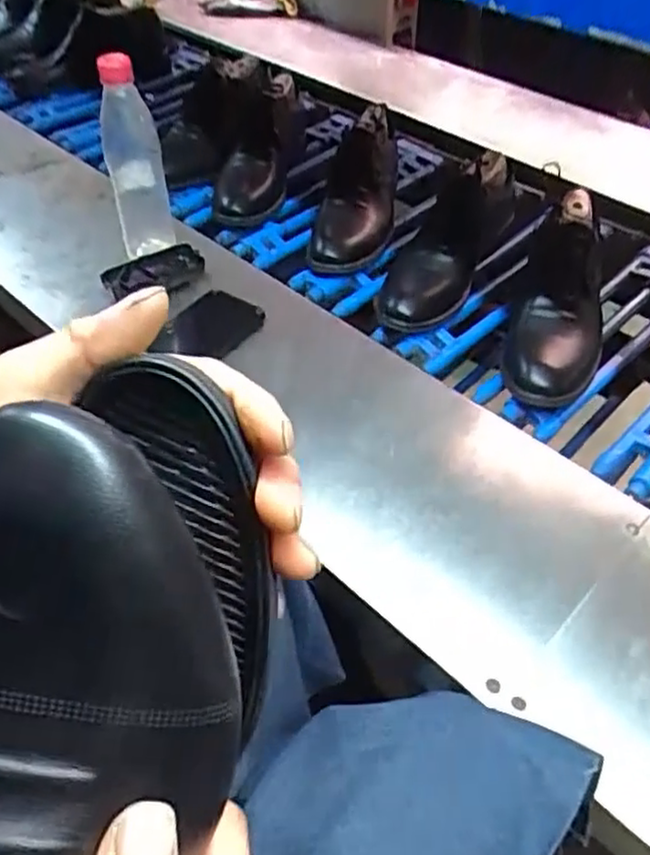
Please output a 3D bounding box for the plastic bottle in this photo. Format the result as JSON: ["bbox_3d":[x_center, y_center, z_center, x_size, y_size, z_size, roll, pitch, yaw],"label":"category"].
[{"bbox_3d":[-0.203,-0.277,0.735,0.058,0.222,0.055,-12,49,-10],"label":"plastic bottle"}]

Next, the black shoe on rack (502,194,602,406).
[{"bbox_3d":[0.260,-0.139,0.752,0.092,0.138,0.277,16,50,15],"label":"black shoe on rack"}]

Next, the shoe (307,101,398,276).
[{"bbox_3d":[0.040,-0.307,0.892,0.106,0.112,0.261,3,48,4],"label":"shoe"}]

